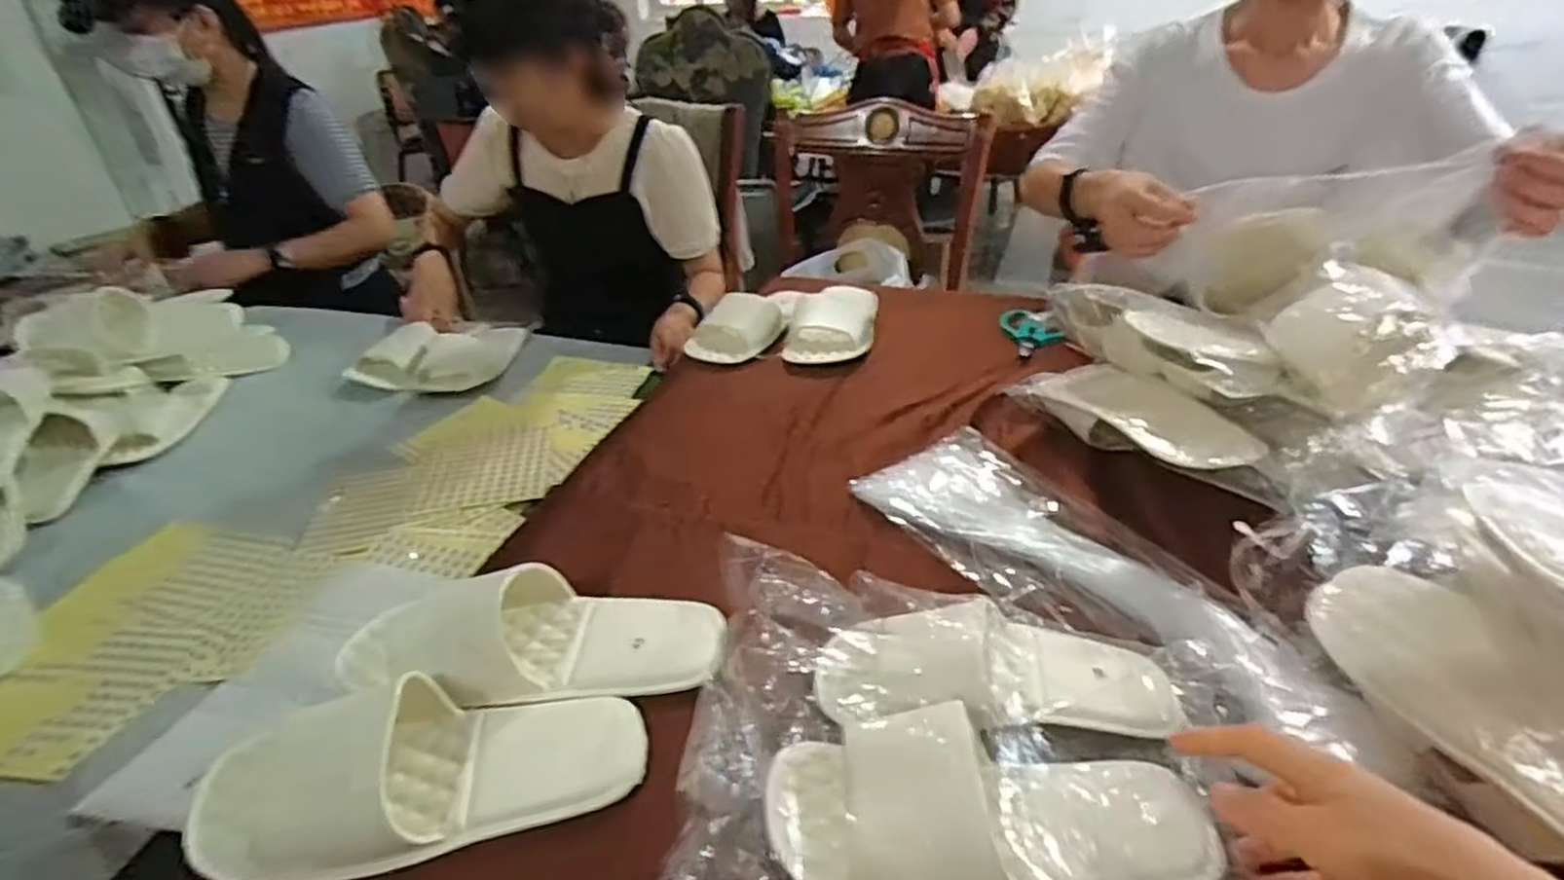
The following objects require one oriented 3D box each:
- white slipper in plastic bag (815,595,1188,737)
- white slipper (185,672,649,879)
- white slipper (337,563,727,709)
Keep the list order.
[{"bbox_3d":[0.136,0.144,0.470,0.222,0.041,0.099,5,31,-9],"label":"white slipper in plastic bag"},{"bbox_3d":[-0.206,0.185,0.437,0.236,0.048,0.098,-10,33,-12],"label":"white slipper"},{"bbox_3d":[-0.173,0.126,0.518,0.253,0.063,0.097,-5,33,-4],"label":"white slipper"}]

